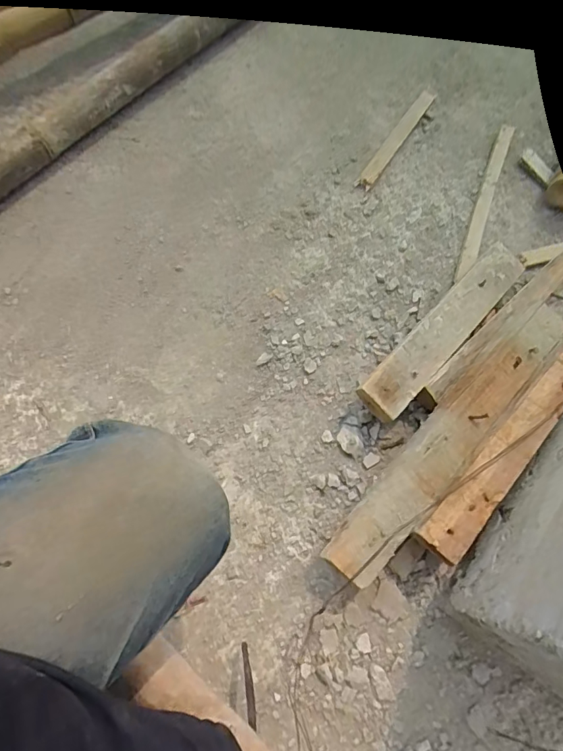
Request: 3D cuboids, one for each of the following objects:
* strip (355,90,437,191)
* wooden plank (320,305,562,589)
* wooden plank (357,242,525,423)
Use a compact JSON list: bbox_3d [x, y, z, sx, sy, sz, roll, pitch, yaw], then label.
[{"bbox_3d":[0.190,-0.392,0.773,0.024,0.005,0.233,32,73,8],"label":"strip"},{"bbox_3d":[0.200,0.070,0.545,0.065,0.033,0.393,41,75,9],"label":"wooden plank"},{"bbox_3d":[0.218,-0.066,0.612,0.057,0.030,0.313,43,75,11],"label":"wooden plank"}]

